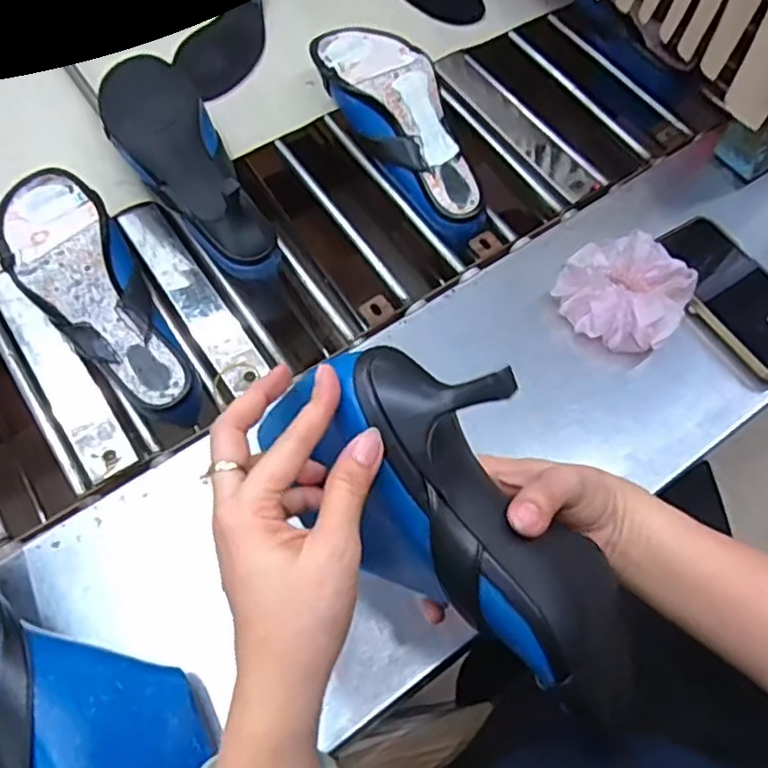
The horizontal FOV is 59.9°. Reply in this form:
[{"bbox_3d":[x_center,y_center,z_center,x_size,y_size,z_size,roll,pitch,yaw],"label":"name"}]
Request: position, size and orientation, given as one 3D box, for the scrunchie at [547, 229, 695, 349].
[{"bbox_3d":[0.207,-0.078,0.584,0.106,0.055,0.096,32,68,11],"label":"scrunchie"}]

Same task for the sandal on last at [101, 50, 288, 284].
[{"bbox_3d":[-0.185,-0.213,0.615,0.089,0.072,0.253,-33,84,-15],"label":"sandal on last"}]

